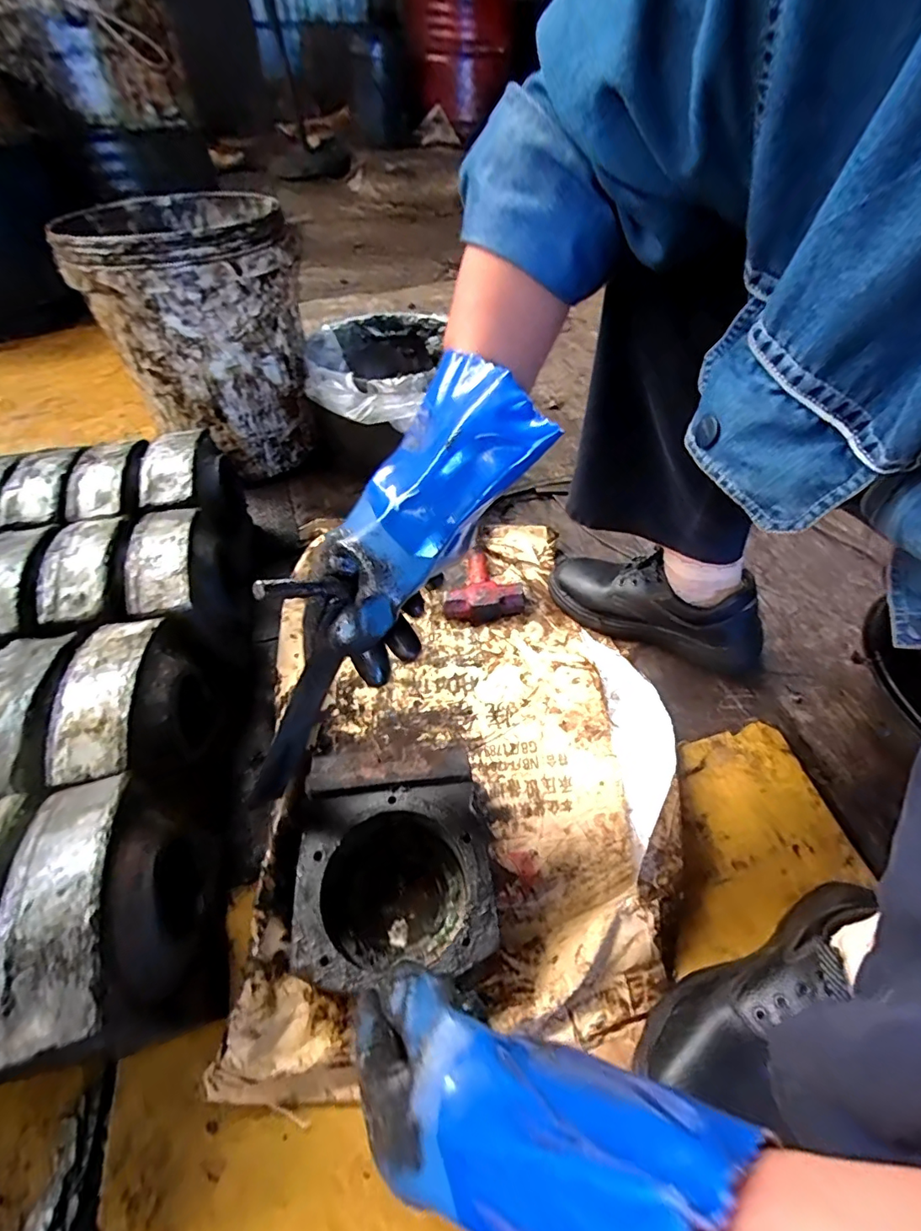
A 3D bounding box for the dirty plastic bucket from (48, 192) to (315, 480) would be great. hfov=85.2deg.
[{"bbox_3d":[-0.384,-0.438,0.796,0.265,0.322,0.258,0,50,0],"label":"dirty plastic bucket"}]

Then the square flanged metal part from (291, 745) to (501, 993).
[{"bbox_3d":[-0.058,0.223,0.453,0.152,0.086,0.171,-5,51,-5],"label":"square flanged metal part"}]

